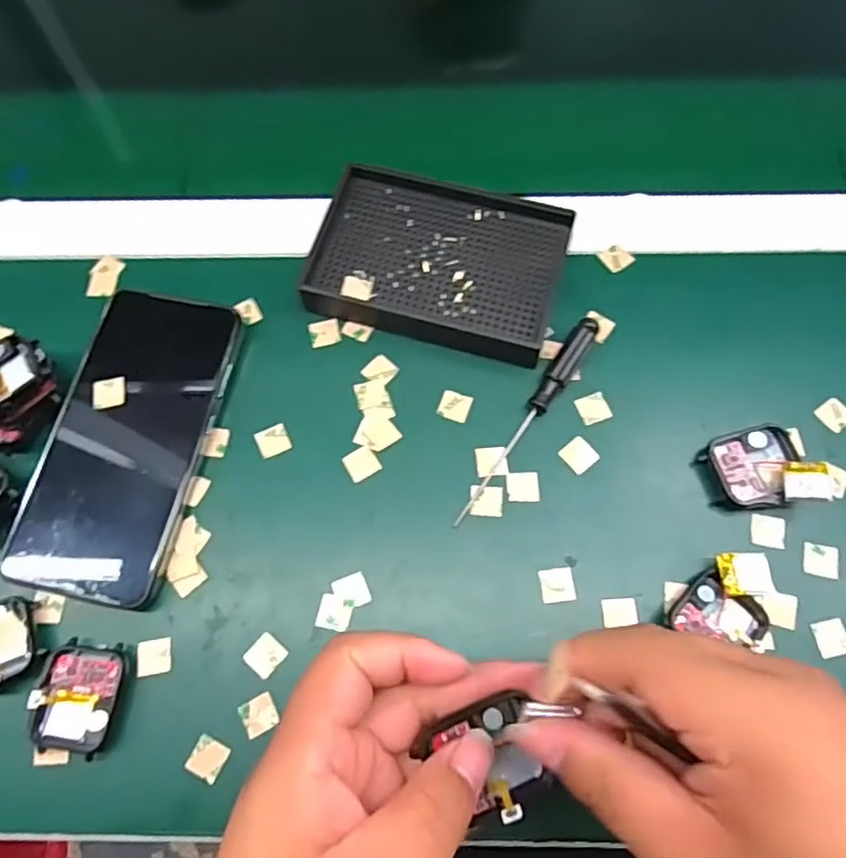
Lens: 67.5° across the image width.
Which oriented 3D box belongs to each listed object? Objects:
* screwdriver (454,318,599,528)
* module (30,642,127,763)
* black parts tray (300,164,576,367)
[{"bbox_3d":[0.056,-0.005,0.329,0.013,0.013,0.131,31,73,11],"label":"screwdriver"},{"bbox_3d":[-0.157,0.122,0.289,0.036,0.010,0.046,7,70,3],"label":"module"},{"bbox_3d":[0.010,-0.095,0.358,0.133,0.024,0.090,15,70,6],"label":"black parts tray"}]

